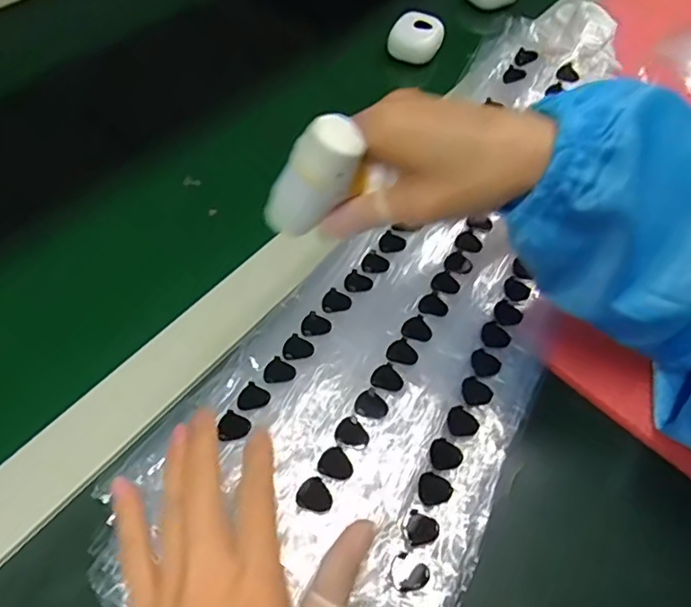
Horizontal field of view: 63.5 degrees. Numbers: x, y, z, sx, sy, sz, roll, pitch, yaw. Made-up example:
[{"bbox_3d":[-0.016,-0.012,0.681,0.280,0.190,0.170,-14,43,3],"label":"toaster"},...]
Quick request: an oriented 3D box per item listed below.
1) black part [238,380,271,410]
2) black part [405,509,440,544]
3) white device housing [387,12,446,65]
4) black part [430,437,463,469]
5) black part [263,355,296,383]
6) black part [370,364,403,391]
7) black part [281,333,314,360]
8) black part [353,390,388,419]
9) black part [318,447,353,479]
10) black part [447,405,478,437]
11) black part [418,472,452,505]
[{"bbox_3d":[-0.049,0.051,0.299,0.015,0.004,0.016,27,58,16],"label":"black part"},{"bbox_3d":[0.037,0.109,0.269,0.015,0.004,0.015,21,57,12],"label":"black part"},{"bbox_3d":[0.067,-0.248,0.526,0.053,0.032,0.039,17,56,9],"label":"white device housing"},{"bbox_3d":[0.052,0.079,0.292,0.016,0.004,0.016,1,55,-2],"label":"black part"},{"bbox_3d":[-0.037,0.038,0.310,0.016,0.004,0.015,1,55,-2],"label":"black part"},{"bbox_3d":[0.023,0.042,0.310,0.017,0.004,0.015,26,58,15],"label":"black part"},{"bbox_3d":[-0.028,0.026,0.320,0.016,0.004,0.015,25,58,15],"label":"black part"},{"bbox_3d":[0.014,0.055,0.300,0.017,0.004,0.014,19,57,11],"label":"black part"},{"bbox_3d":[-0.005,0.080,0.281,0.017,0.004,0.015,14,56,7],"label":"black part"},{"bbox_3d":[0.063,0.065,0.304,0.017,0.006,0.016,29,59,17],"label":"black part"},{"bbox_3d":[0.045,0.095,0.282,0.017,0.004,0.016,1,55,-2],"label":"black part"}]

